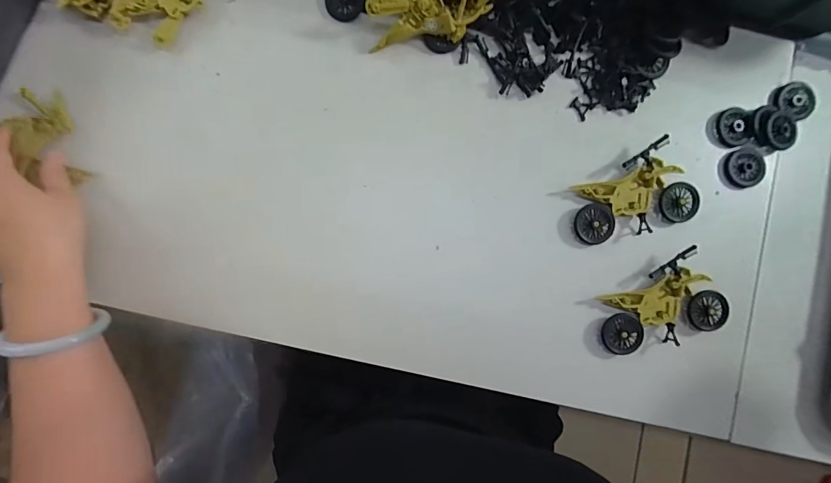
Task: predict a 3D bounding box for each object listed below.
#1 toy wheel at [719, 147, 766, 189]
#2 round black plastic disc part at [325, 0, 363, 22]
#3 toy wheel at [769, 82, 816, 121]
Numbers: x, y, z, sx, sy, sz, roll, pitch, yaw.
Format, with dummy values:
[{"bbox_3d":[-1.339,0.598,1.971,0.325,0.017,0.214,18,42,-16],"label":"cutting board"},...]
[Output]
[{"bbox_3d":[0.314,-0.070,0.379,0.038,0.010,0.037,0,87,-2],"label":"toy wheel"},{"bbox_3d":[-0.067,-0.228,0.373,0.034,0.010,0.037,0,87,-2],"label":"round black plastic disc part"},{"bbox_3d":[0.368,-0.136,0.384,0.032,0.012,0.036,-21,90,-3],"label":"toy wheel"}]

